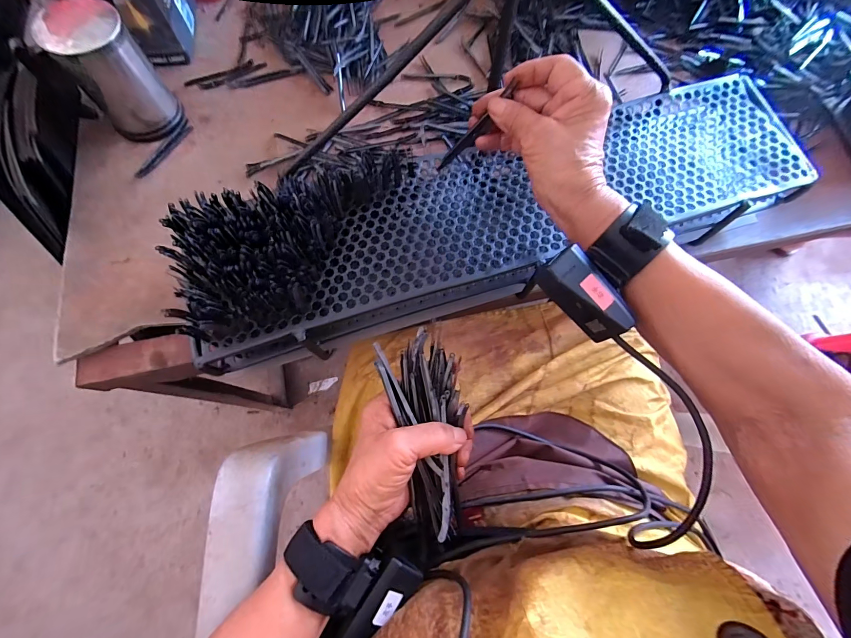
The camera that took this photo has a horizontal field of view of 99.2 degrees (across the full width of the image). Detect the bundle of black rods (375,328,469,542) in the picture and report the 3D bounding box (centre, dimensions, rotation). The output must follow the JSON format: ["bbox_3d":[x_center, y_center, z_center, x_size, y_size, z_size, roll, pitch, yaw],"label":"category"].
[{"bbox_3d":[0.002,0.090,0.272,0.062,0.040,0.152,-7,82,-3],"label":"bundle of black rods"}]

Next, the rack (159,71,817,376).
[{"bbox_3d":[0.077,-0.108,0.359,0.599,0.096,0.161,-17,73,-6],"label":"rack"}]

